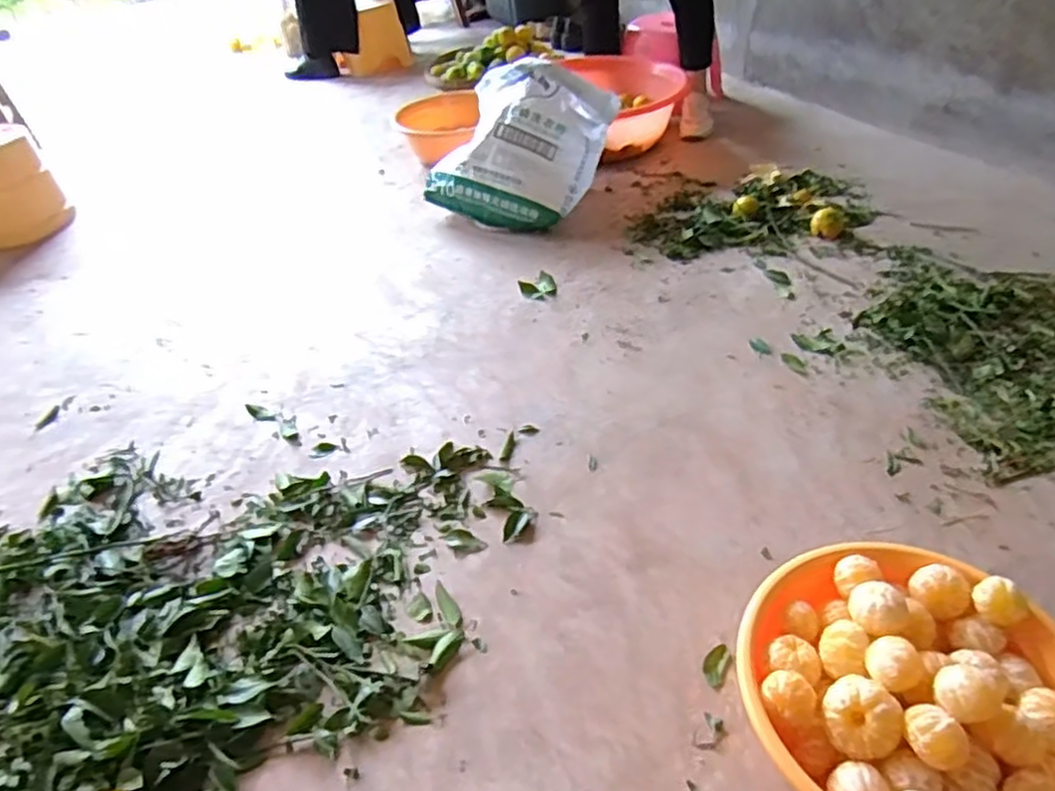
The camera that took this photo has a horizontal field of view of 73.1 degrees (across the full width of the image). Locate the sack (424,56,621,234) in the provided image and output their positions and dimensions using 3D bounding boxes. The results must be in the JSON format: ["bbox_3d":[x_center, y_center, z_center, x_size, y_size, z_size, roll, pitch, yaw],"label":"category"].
[{"bbox_3d":[-0.015,-0.603,1.714,0.346,0.277,0.352,21,48,28],"label":"sack"}]

